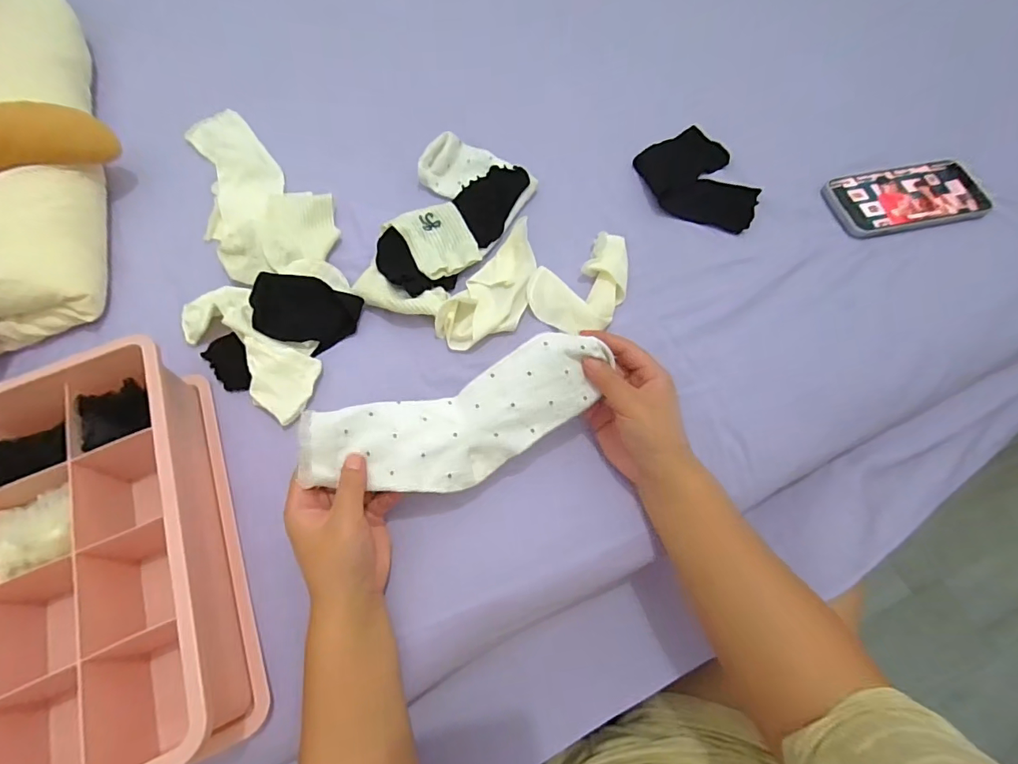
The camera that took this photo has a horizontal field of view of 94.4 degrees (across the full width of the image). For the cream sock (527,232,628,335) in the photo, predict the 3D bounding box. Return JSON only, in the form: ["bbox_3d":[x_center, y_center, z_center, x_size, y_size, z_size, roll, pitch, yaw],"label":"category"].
[{"bbox_3d":[0.073,-0.103,0.464,0.087,0.024,0.125,28,70,12],"label":"cream sock"}]

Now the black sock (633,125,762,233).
[{"bbox_3d":[0.209,-0.222,0.523,0.107,0.016,0.146,-17,68,-7],"label":"black sock"}]

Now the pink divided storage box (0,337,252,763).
[{"bbox_3d":[-0.326,0.133,0.333,0.221,0.083,0.291,-22,68,-9],"label":"pink divided storage box"}]

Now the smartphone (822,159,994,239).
[{"bbox_3d":[0.433,-0.202,0.513,0.154,0.016,0.083,-9,67,-3],"label":"smartphone"}]

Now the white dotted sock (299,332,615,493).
[{"bbox_3d":[-0.037,0.033,0.359,0.226,0.026,0.086,-19,87,-5],"label":"white dotted sock"}]

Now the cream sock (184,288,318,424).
[{"bbox_3d":[-0.237,-0.035,0.432,0.169,0.029,0.072,33,71,14],"label":"cream sock"}]

